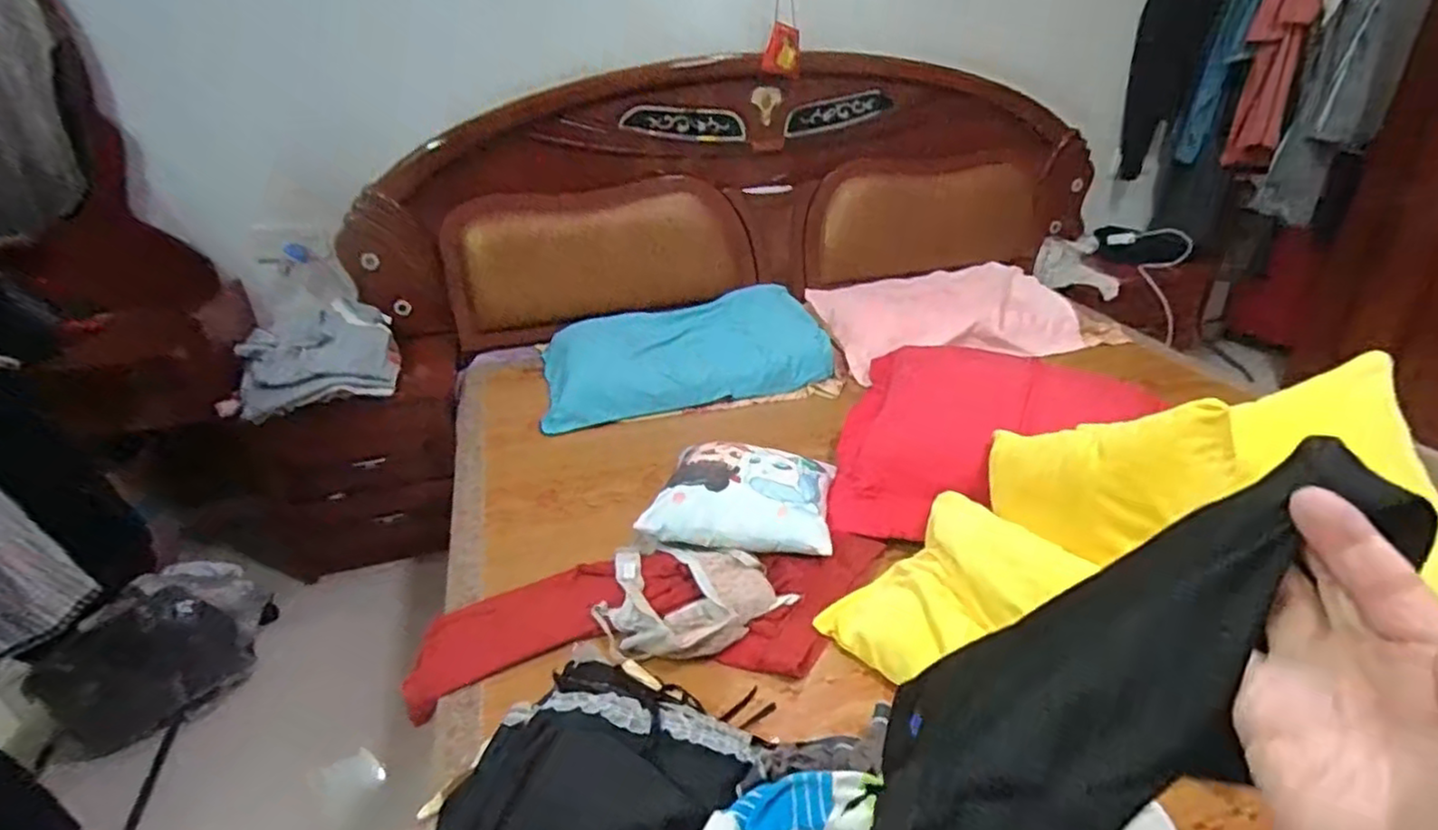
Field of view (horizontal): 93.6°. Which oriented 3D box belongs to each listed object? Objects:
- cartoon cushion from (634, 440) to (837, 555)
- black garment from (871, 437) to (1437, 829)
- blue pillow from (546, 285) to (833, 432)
[{"bbox_3d":[0.050,0.127,1.131,0.288,0.081,0.266,5,30,14],"label":"cartoon cushion"},{"bbox_3d":[0.152,0.161,0.333,0.065,0.366,0.107,21,20,-25],"label":"black garment"},{"bbox_3d":[-0.088,-0.153,1.640,0.673,0.129,0.359,-10,30,-12],"label":"blue pillow"}]

